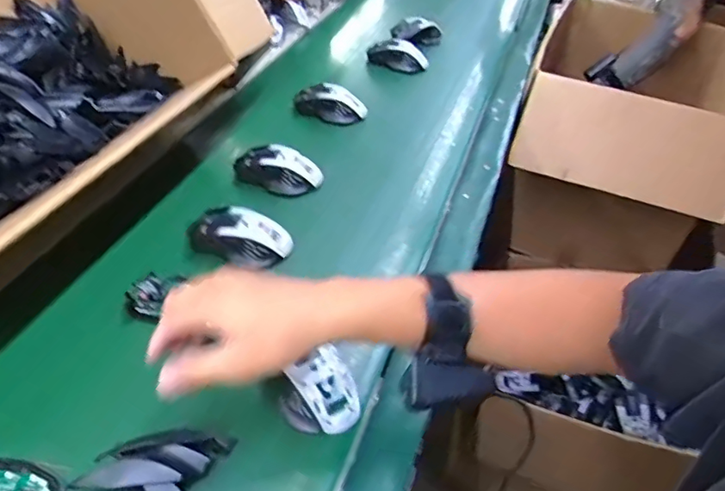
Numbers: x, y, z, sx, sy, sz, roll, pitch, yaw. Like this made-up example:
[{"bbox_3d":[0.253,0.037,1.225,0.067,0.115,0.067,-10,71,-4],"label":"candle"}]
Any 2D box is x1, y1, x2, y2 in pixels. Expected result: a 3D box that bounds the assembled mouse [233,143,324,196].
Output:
[{"bbox_3d":[-0.113,-0.101,0.722,0.118,0.039,0.057,11,43,5],"label":"assembled mouse"}]

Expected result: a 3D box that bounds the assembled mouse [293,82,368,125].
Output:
[{"bbox_3d":[-0.053,-0.231,0.870,0.123,0.038,0.050,11,43,5],"label":"assembled mouse"}]

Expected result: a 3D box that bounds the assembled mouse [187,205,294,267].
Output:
[{"bbox_3d":[-0.141,-0.014,0.623,0.120,0.034,0.066,13,44,7],"label":"assembled mouse"}]

